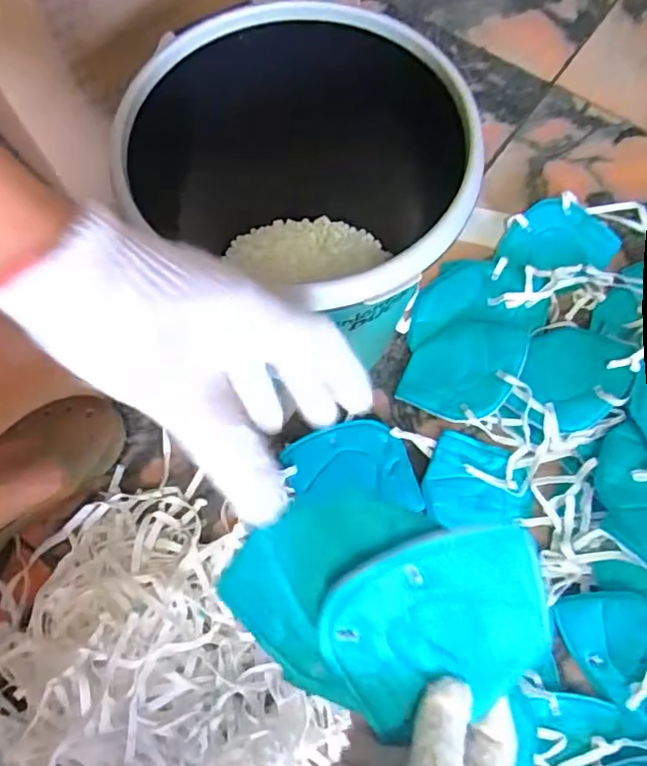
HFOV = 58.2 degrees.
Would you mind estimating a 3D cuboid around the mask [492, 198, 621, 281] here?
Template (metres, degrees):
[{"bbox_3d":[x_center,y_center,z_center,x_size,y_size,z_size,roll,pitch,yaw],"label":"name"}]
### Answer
[{"bbox_3d":[0.253,-0.158,0.630,0.129,0.018,0.081,-11,70,-2],"label":"mask"}]

